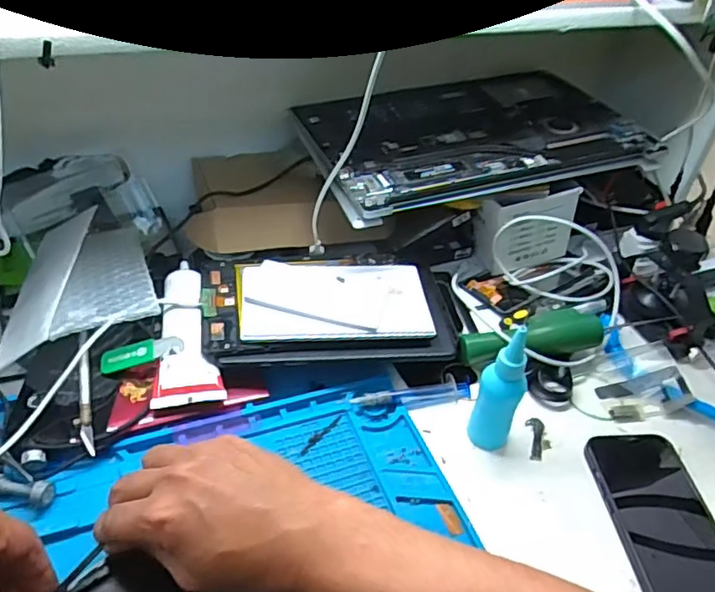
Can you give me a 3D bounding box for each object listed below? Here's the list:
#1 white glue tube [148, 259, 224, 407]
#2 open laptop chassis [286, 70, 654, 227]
[{"bbox_3d":[-0.151,0.025,0.518,0.054,0.024,0.161,-5,42,-13],"label":"white glue tube"},{"bbox_3d":[0.127,-0.184,0.650,0.371,0.034,0.217,-13,44,-21],"label":"open laptop chassis"}]

